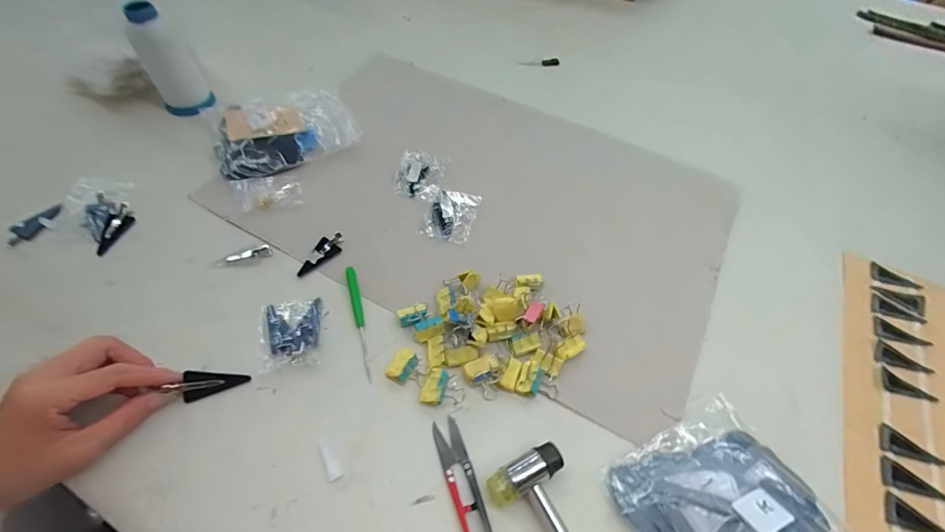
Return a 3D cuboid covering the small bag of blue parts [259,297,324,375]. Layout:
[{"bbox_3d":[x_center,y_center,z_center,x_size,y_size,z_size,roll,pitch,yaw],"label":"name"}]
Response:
[{"bbox_3d":[-0.166,0.061,0.381,0.055,0.008,0.065,-9,58,-8],"label":"small bag of blue parts"}]

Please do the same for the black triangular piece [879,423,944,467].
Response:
[{"bbox_3d":[0.367,0.153,0.346,0.047,0.004,0.023,22,58,12],"label":"black triangular piece"}]

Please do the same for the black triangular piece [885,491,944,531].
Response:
[{"bbox_3d":[0.336,0.198,0.313,0.024,0.004,0.045,-38,62,-22],"label":"black triangular piece"}]

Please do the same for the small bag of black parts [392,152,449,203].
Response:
[{"bbox_3d":[-0.062,-0.114,0.501,0.052,0.018,0.075,8,57,3],"label":"small bag of black parts"}]

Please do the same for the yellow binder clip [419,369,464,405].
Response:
[{"bbox_3d":[-0.025,0.105,0.356,0.035,0.014,0.029,8,57,3],"label":"yellow binder clip"}]

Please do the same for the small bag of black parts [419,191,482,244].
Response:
[{"bbox_3d":[-0.022,-0.062,0.468,0.053,0.014,0.069,15,57,8],"label":"small bag of black parts"}]

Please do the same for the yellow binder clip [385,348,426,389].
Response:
[{"bbox_3d":[-0.057,0.090,0.364,0.030,0.021,0.028,22,59,12],"label":"yellow binder clip"}]

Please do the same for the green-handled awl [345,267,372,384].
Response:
[{"bbox_3d":[-0.107,0.051,0.389,0.010,0.010,0.115,-13,58,-11],"label":"green-handled awl"}]

